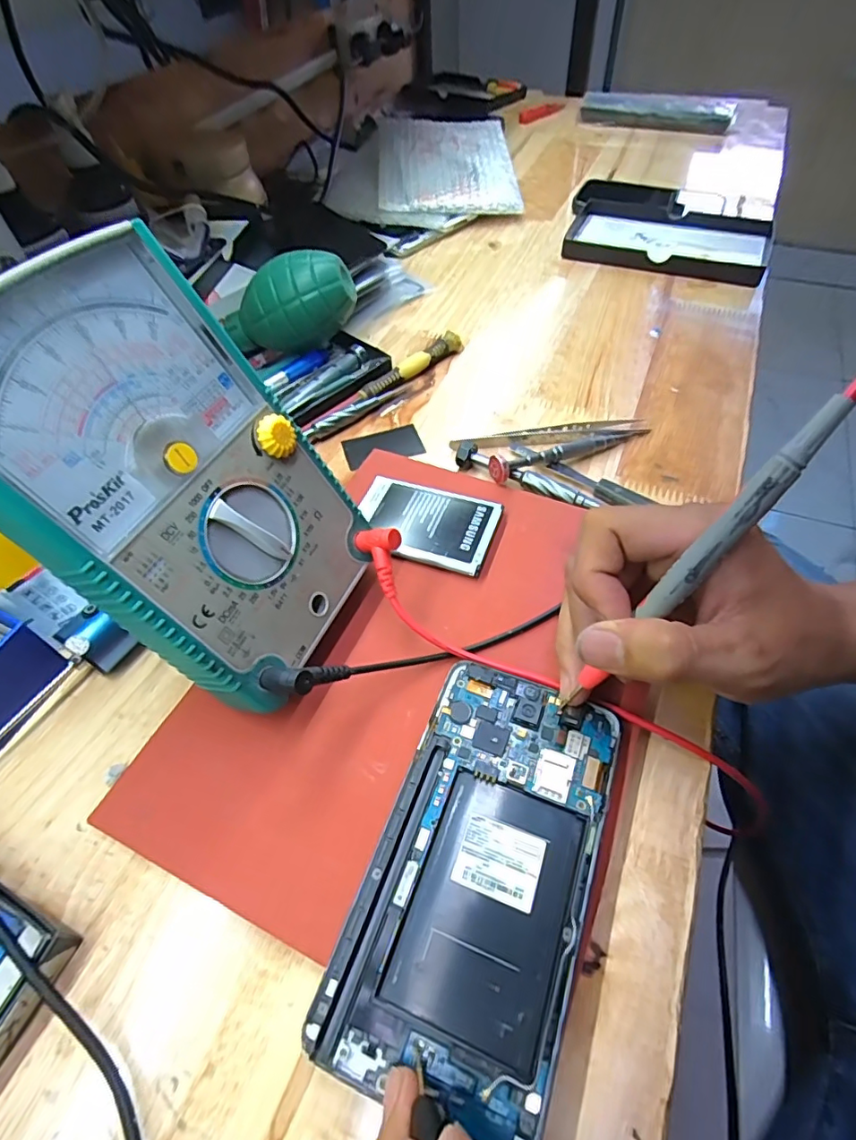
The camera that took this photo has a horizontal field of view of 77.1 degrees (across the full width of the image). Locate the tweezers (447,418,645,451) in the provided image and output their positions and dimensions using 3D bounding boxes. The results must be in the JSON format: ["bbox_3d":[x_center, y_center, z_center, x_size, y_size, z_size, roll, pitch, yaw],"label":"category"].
[{"bbox_3d":[0.080,-0.090,0.355,0.129,0.008,0.016,-5,54,-3],"label":"tweezers"}]

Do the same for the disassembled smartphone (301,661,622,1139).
[{"bbox_3d":[0.022,0.107,0.202,0.077,0.006,0.144,18,56,13],"label":"disassembled smartphone"}]

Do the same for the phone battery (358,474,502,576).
[{"bbox_3d":[-0.003,-0.026,0.303,0.078,0.008,0.052,15,55,11],"label":"phone battery"}]

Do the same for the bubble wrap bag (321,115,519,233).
[{"bbox_3d":[-0.005,-0.452,0.606,0.199,0.037,0.266,-2,54,-1],"label":"bubble wrap bag"}]

